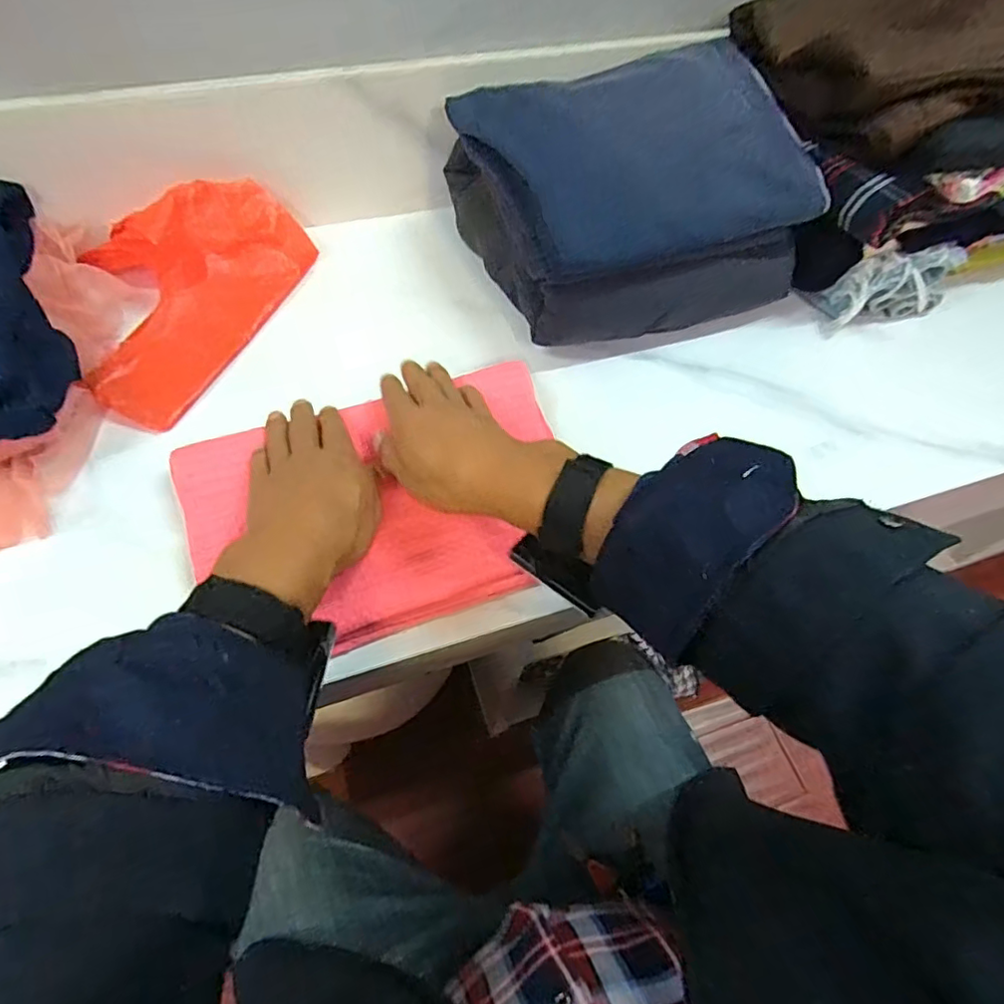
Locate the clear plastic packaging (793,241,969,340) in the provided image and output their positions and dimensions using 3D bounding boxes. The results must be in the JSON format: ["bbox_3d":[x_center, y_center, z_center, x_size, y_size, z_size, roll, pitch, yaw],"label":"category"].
[{"bbox_3d":[0.378,-0.211,0.578,0.127,0.071,0.045,-5,61,-7],"label":"clear plastic packaging"}]

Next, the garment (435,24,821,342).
[{"bbox_3d":[0.124,-0.292,0.560,0.274,0.147,0.233,-19,63,-14],"label":"garment"}]

